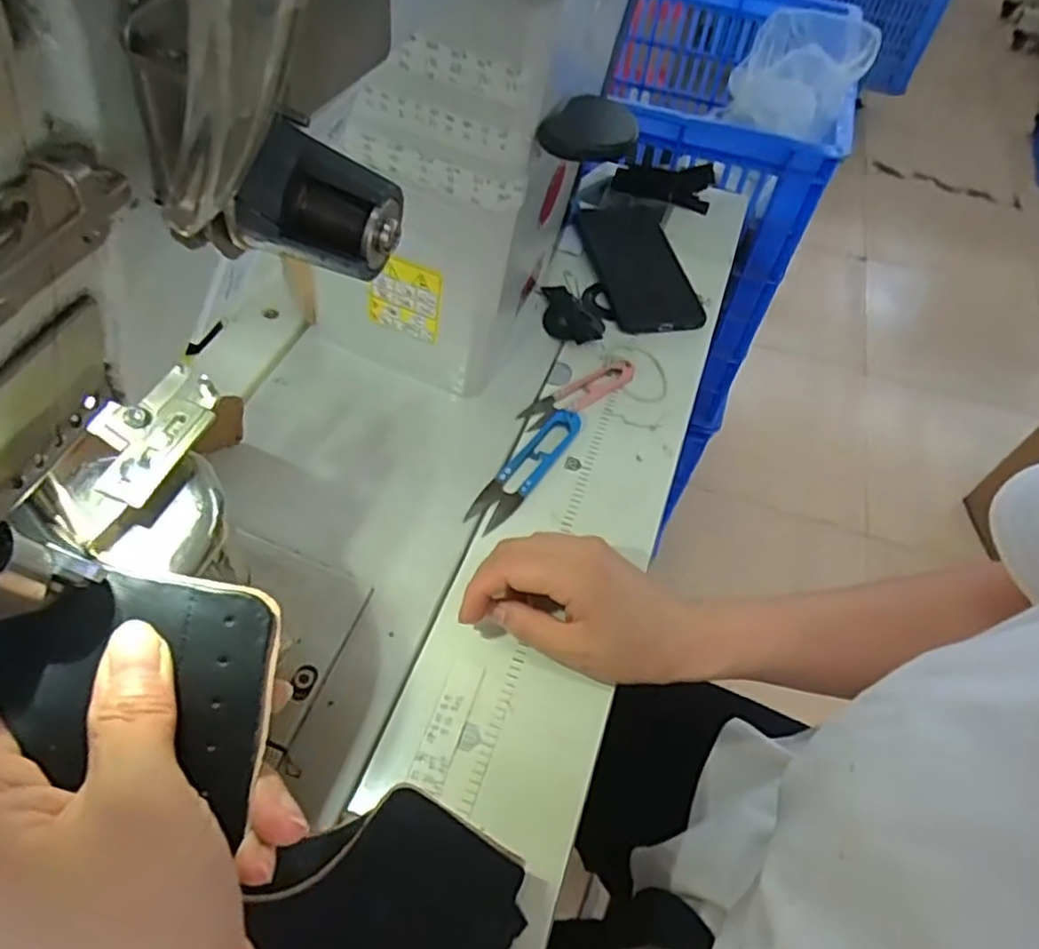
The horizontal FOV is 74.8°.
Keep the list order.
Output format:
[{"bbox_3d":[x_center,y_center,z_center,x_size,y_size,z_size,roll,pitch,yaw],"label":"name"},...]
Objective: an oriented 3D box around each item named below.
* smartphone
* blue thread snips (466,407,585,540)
[{"bbox_3d":[0.104,-0.185,0.598,0.073,0.010,0.163,-4,53,-9],"label":"smartphone"},{"bbox_3d":[0.005,-0.007,0.470,0.028,0.008,0.114,30,56,16],"label":"blue thread snips"}]

